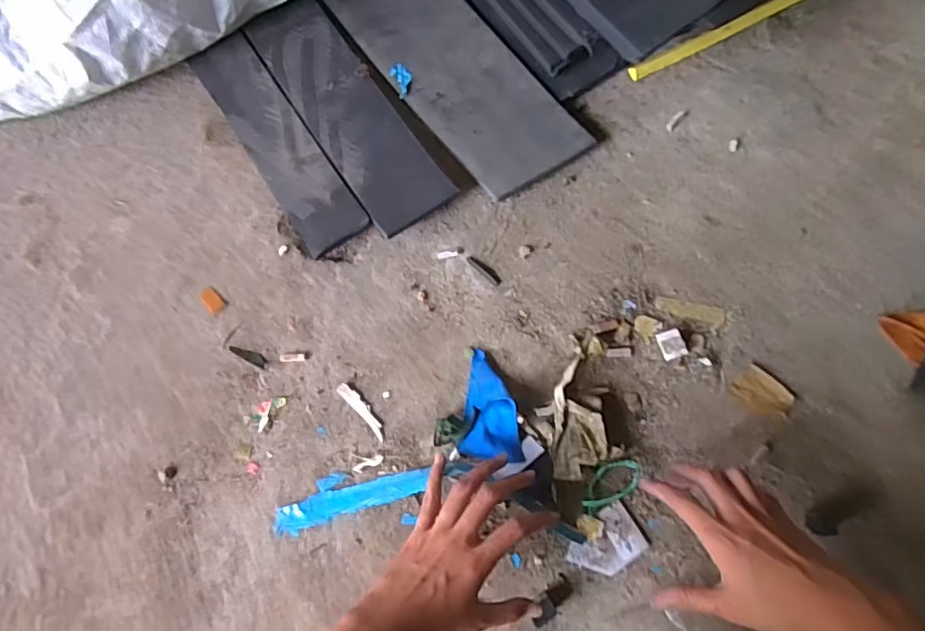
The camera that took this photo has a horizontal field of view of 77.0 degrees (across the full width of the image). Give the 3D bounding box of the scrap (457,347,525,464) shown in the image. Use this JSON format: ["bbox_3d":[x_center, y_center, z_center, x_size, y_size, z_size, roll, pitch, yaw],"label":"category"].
[{"bbox_3d":[0.030,0.076,0.497,0.053,0.025,0.089,9,74,3],"label":"scrap"}]

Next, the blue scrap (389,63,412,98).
[{"bbox_3d":[-0.061,-0.240,0.592,0.020,0.004,0.040,-22,74,-6],"label":"blue scrap"}]

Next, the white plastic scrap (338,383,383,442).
[{"bbox_3d":[-0.088,0.083,0.512,0.011,0.004,0.062,-42,77,-11],"label":"white plastic scrap"}]

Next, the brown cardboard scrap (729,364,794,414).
[{"bbox_3d":[0.261,0.068,0.506,0.036,0.007,0.044,-43,77,-11],"label":"brown cardboard scrap"}]

